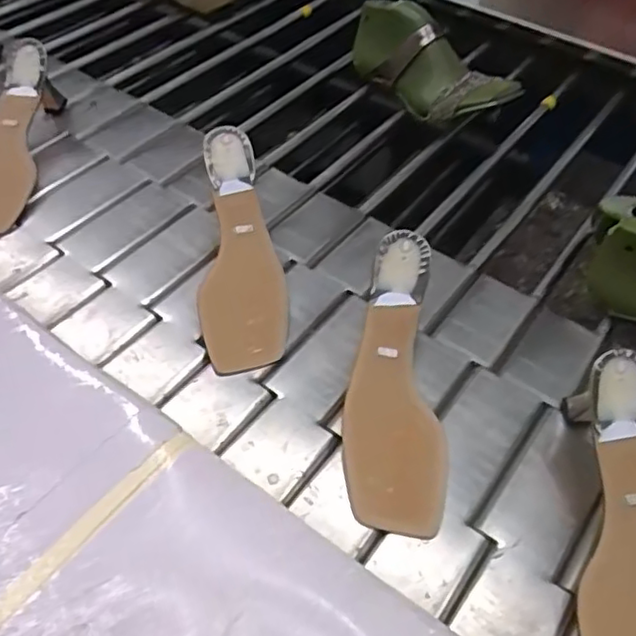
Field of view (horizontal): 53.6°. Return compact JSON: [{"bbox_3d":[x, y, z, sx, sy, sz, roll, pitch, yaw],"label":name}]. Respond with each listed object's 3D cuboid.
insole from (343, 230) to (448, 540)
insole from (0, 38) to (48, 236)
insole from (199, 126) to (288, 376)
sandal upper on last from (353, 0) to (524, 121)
[{"bbox_3d":[0.059,0.045,0.478,0.072,0.028,0.222,2,72,0],"label":"insole"},{"bbox_3d":[-0.326,-0.185,0.649,0.077,0.029,0.225,4,73,2],"label":"insole"},{"bbox_3d":[-0.070,-0.063,0.554,0.070,0.021,0.227,-6,71,-7],"label":"insole"},{"bbox_3d":[0.130,-0.295,0.747,0.080,0.094,0.212,-29,58,-24],"label":"sandal upper on last"}]

